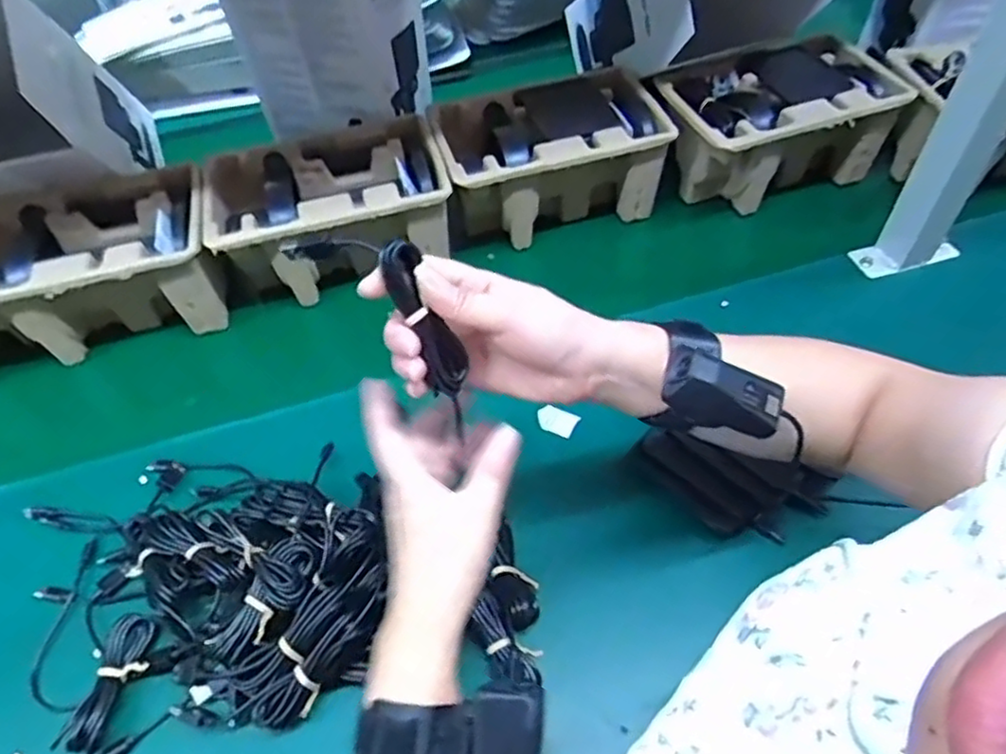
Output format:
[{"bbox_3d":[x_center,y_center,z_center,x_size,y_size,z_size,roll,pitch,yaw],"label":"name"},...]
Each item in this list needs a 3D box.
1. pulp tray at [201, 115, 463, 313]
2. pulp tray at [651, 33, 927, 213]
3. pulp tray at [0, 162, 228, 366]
[{"bbox_3d":[-0.168,-0.161,0.679,0.226,0.095,0.145,-14,51,-8],"label":"pulp tray"},{"bbox_3d":[0.285,-0.271,0.730,0.224,0.116,0.159,-18,52,-11],"label":"pulp tray"},{"bbox_3d":[-0.387,-0.104,0.654,0.224,0.102,0.151,-14,51,-8],"label":"pulp tray"}]

